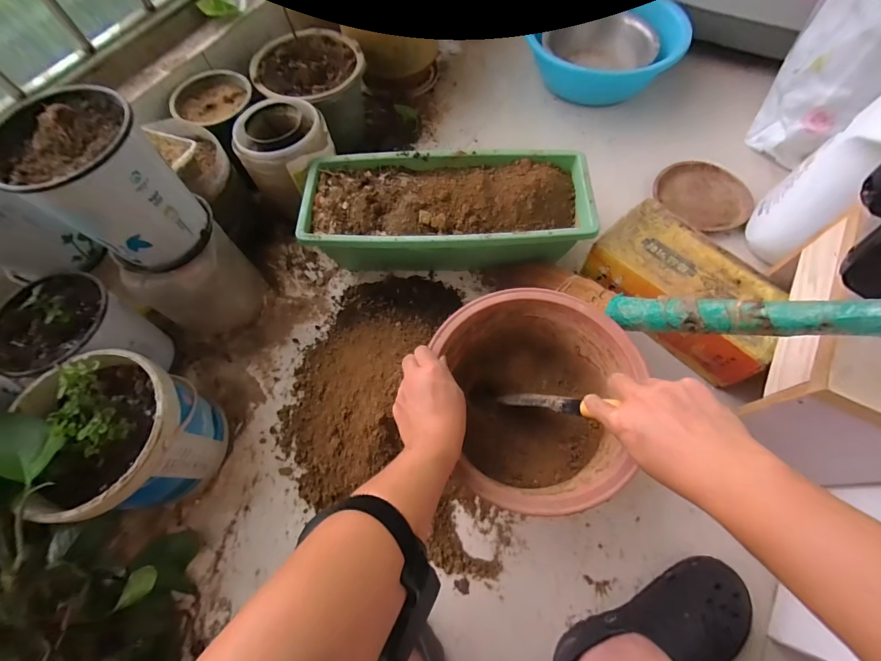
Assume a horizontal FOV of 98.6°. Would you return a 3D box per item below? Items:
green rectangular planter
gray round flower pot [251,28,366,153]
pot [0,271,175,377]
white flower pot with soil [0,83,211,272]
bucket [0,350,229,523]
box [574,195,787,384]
[{"bbox_3d":[0.010,-0.200,0.700,0.470,0.152,0.199,1,67,3],"label":"green rectangular planter"},{"bbox_3d":[-0.259,-0.495,0.830,0.209,0.185,0.205,-1,67,2],"label":"gray round flower pot"},{"bbox_3d":[-0.544,0.015,0.592,0.162,0.176,0.132,-13,67,-3],"label":"pot"},{"bbox_3d":[-0.419,-0.180,0.499,0.146,0.181,0.142,-1,67,2],"label":"white flower pot with soil"},{"bbox_3d":[-0.438,0.146,0.538,0.199,0.214,0.186,-1,67,2],"label":"bucket"},{"bbox_3d":[0.407,-0.072,0.641,0.154,0.101,0.288,-42,71,-14],"label":"box"}]

